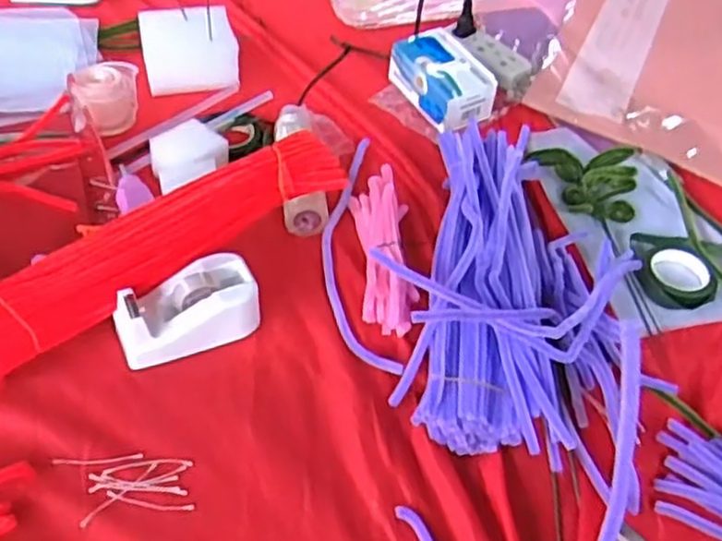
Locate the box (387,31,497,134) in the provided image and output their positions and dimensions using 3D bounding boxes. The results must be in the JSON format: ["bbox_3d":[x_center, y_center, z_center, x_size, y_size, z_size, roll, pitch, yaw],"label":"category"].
[{"bbox_3d":[0.085,-0.192,0.735,0.069,0.044,0.112,-20,53,-21],"label":"box"}]

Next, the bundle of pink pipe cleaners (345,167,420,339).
[{"bbox_3d":[0.018,-0.021,0.592,0.044,0.025,0.167,0,47,-5],"label":"bundle of pink pipe cleaners"}]

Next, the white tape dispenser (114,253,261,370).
[{"bbox_3d":[-0.125,0.031,0.527,0.099,0.043,0.054,-22,52,-23],"label":"white tape dispenser"}]

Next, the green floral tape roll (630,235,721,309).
[{"bbox_3d":[0.261,-0.001,0.602,0.069,0.017,0.077,17,48,11],"label":"green floral tape roll"}]

